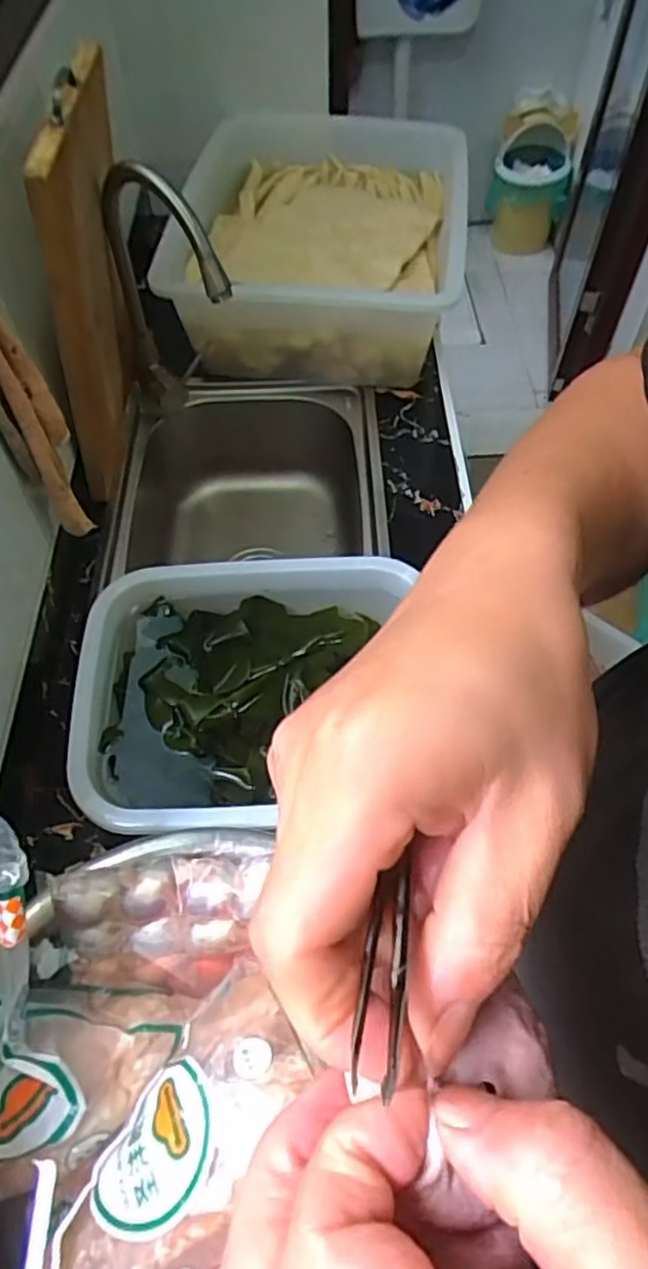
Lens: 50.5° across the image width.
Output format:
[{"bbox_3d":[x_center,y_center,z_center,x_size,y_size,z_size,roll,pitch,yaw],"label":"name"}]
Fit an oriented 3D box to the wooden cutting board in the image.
[{"bbox_3d":[-0.253,-0.350,0.763,0.033,0.411,0.239,8,54,-3],"label":"wooden cutting board"}]

